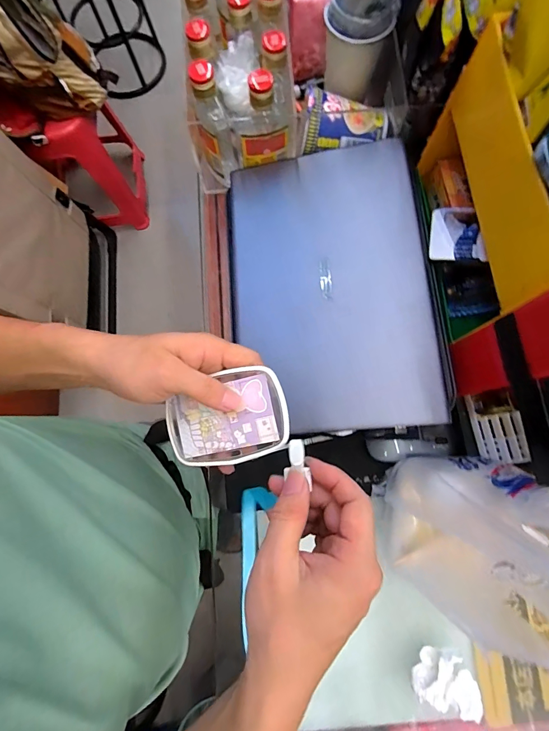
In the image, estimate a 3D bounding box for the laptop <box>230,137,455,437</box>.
[{"bbox_3d":[0.062,-0.098,0.442,0.239,0.025,0.354,-9,78,16],"label":"laptop"}]

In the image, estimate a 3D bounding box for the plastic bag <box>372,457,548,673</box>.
[{"bbox_3d":[0.178,0.149,0.297,0.115,0.190,0.131,8,79,3],"label":"plastic bag"}]

